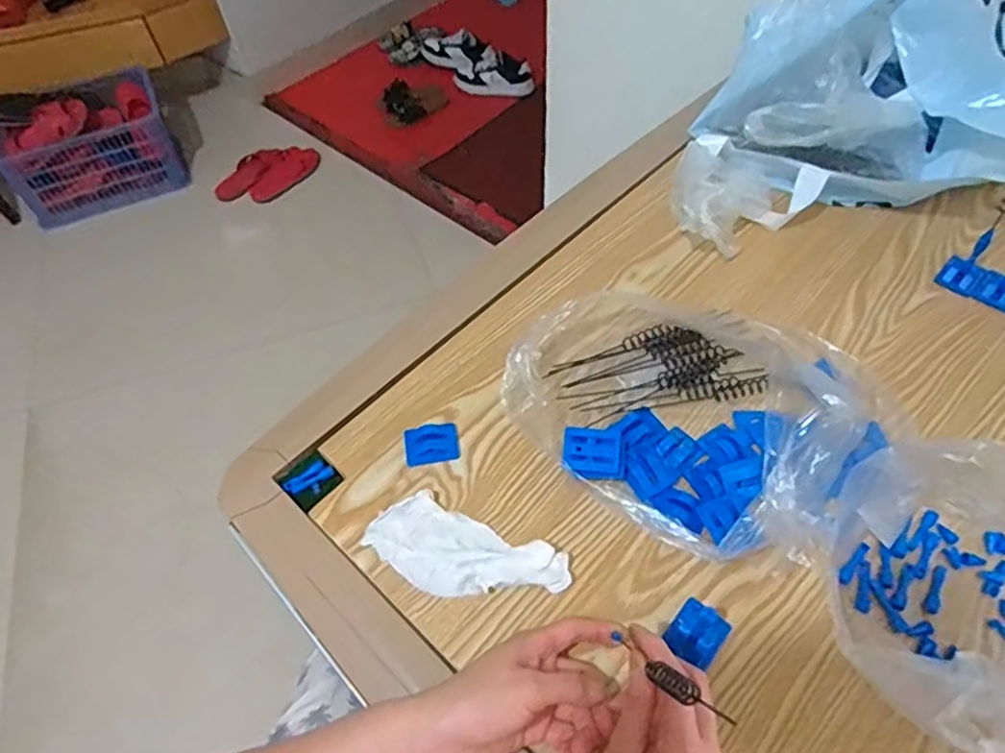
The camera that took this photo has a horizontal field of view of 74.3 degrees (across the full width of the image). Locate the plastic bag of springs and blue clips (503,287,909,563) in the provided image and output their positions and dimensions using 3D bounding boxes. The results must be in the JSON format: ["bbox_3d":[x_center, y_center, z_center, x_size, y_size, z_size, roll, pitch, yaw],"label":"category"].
[{"bbox_3d":[0.169,0.016,0.553,0.298,0.052,0.250,28,60,21],"label":"plastic bag of springs and blue clips"}]

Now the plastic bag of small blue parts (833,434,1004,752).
[{"bbox_3d":[0.298,0.133,0.429,0.155,0.103,0.195,34,63,24],"label":"plastic bag of small blue parts"}]

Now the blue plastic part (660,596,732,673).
[{"bbox_3d":[0.134,0.178,0.458,0.034,0.020,0.039,35,63,25],"label":"blue plastic part"}]

